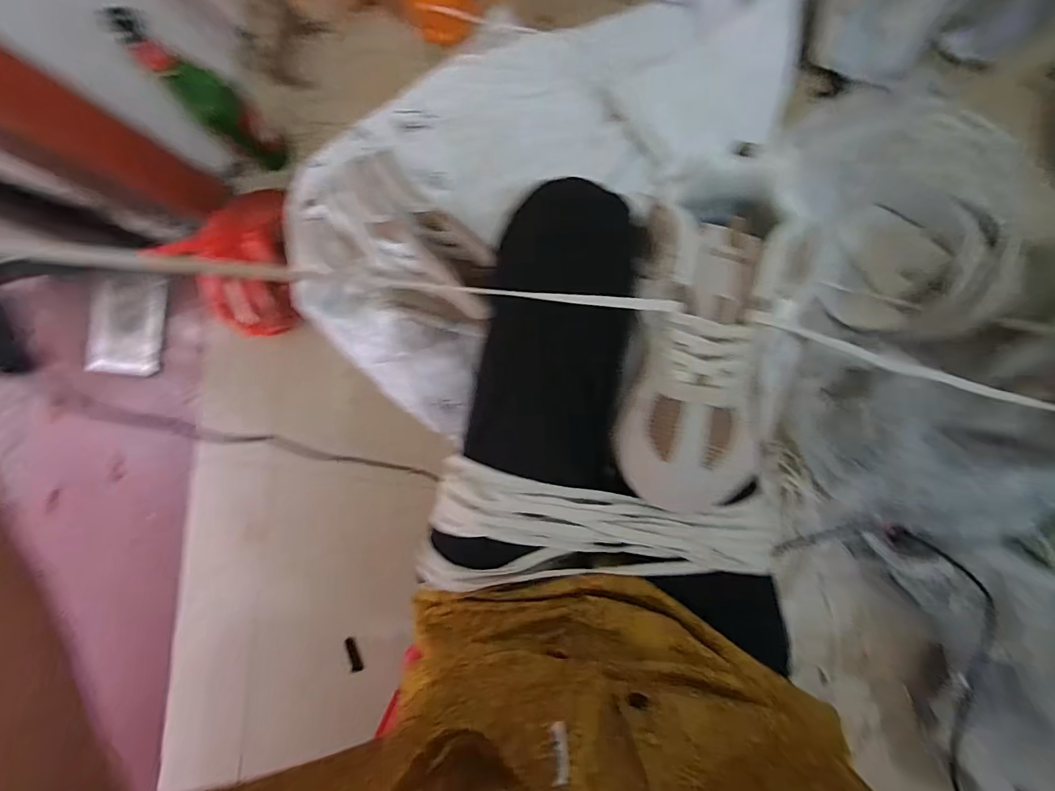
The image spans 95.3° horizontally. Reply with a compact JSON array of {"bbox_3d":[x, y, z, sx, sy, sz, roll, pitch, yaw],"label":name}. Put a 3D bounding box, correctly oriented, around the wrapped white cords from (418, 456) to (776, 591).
[{"bbox_3d":[0.053,0.098,0.385,0.292,0.040,0.103,-5,88,6],"label":"wrapped white cords"}]

